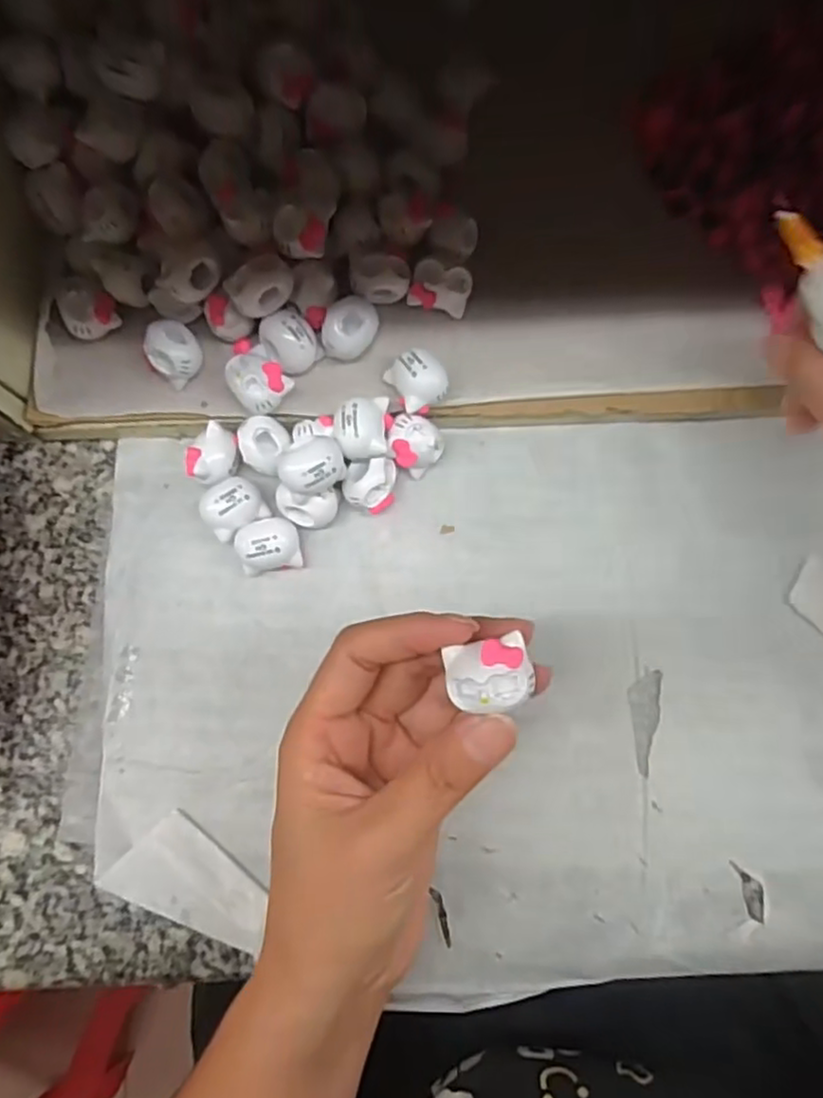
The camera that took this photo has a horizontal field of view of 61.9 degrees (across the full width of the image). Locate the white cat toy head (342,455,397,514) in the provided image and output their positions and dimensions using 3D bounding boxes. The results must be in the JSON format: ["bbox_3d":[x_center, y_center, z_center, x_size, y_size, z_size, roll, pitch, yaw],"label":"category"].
[{"bbox_3d":[-0.017,-0.027,0.285,0.020,0.017,0.021,0,84,1],"label":"white cat toy head"}]

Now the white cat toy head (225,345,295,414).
[{"bbox_3d":[-0.062,-0.068,0.278,0.022,0.018,0.024,0,84,1],"label":"white cat toy head"}]

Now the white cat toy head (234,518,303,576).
[{"bbox_3d":[-0.059,-0.002,0.281,0.025,0.018,0.022,-10,84,0],"label":"white cat toy head"}]

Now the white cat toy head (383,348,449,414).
[{"bbox_3d":[0.003,-0.067,0.278,0.021,0.022,0.022,-28,84,-2],"label":"white cat toy head"}]

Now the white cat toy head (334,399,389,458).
[{"bbox_3d":[-0.020,-0.047,0.274,0.021,0.017,0.024,-1,84,1],"label":"white cat toy head"}]

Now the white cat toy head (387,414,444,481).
[{"bbox_3d":[0.001,-0.044,0.286,0.021,0.021,0.021,0,84,1],"label":"white cat toy head"}]

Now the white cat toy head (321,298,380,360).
[{"bbox_3d":[-0.025,-0.090,0.282,0.023,0.018,0.023,-9,84,0],"label":"white cat toy head"}]

